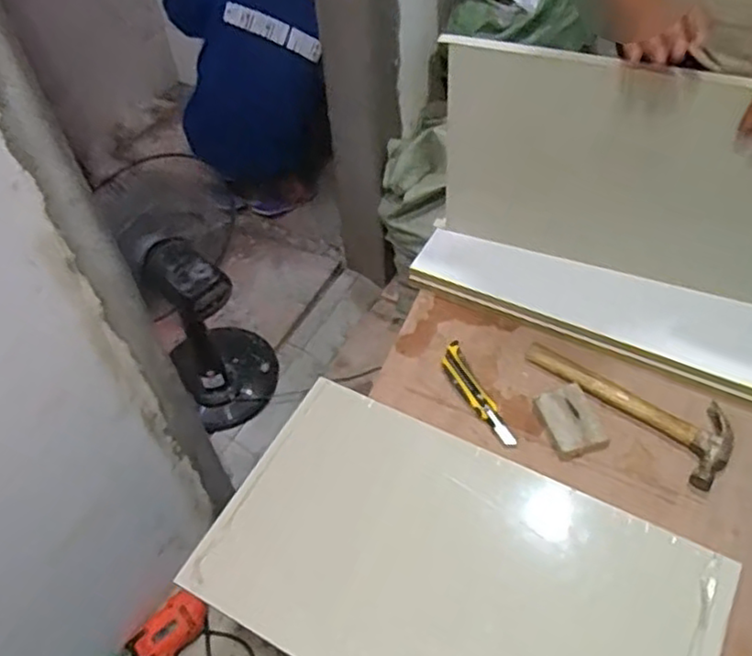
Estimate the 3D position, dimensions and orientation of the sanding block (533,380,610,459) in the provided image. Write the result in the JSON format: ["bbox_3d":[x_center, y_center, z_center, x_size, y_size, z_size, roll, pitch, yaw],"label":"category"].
[{"bbox_3d":[0.294,0.139,1.026,0.078,0.018,0.111,-14,52,-7],"label":"sanding block"}]

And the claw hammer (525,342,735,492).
[{"bbox_3d":[0.393,0.101,1.047,0.120,0.026,0.327,-36,58,-23],"label":"claw hammer"}]

